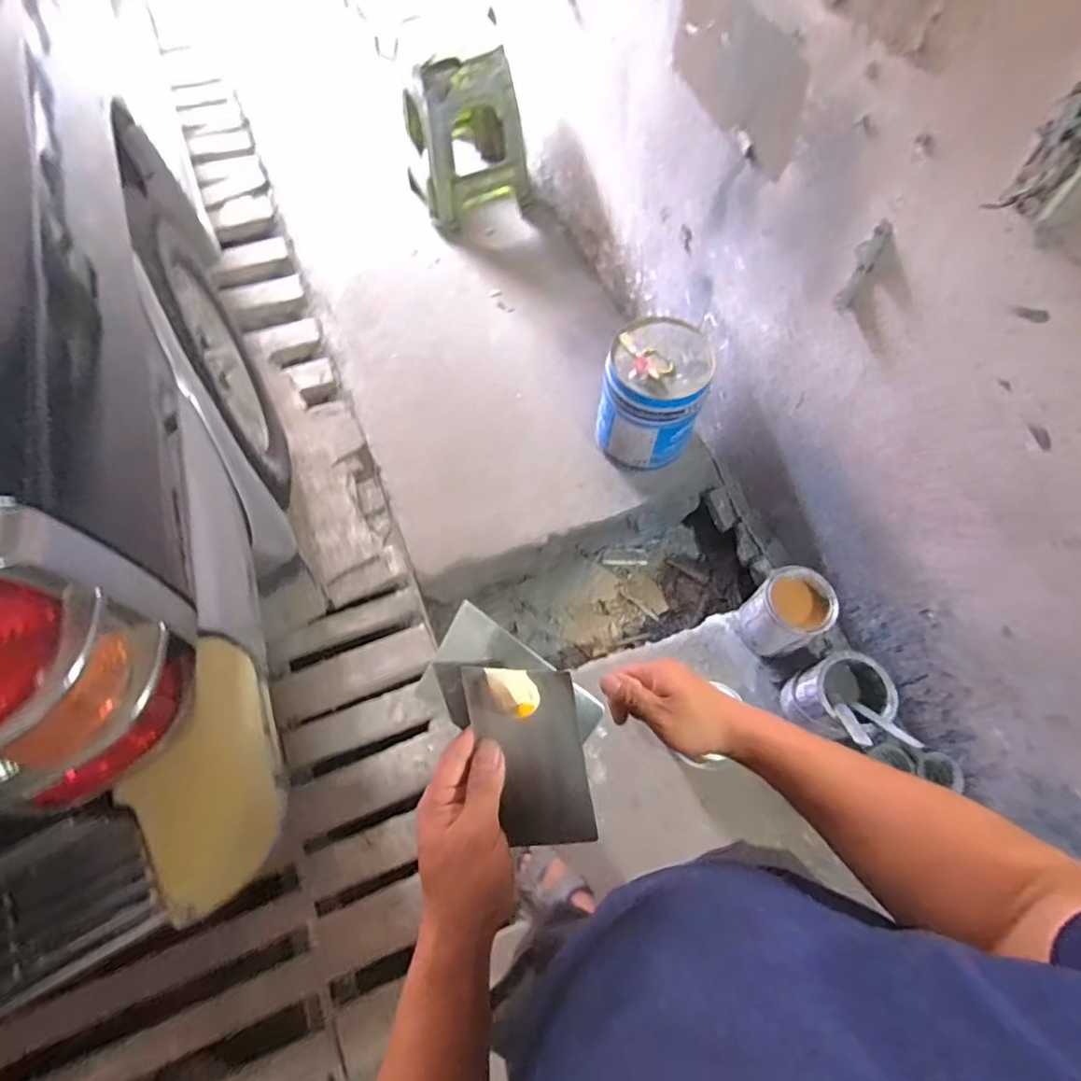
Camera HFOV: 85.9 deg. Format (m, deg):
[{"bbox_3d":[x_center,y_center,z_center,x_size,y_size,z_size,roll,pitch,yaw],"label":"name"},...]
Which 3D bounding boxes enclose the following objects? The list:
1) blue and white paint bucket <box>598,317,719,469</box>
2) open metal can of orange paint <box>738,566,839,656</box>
[{"bbox_3d":[0.305,-0.395,1.597,0.274,0.365,0.271,0,64,-1],"label":"blue and white paint bucket"},{"bbox_3d":[0.589,0.176,1.404,0.176,0.179,0.167,-31,69,-15],"label":"open metal can of orange paint"}]

